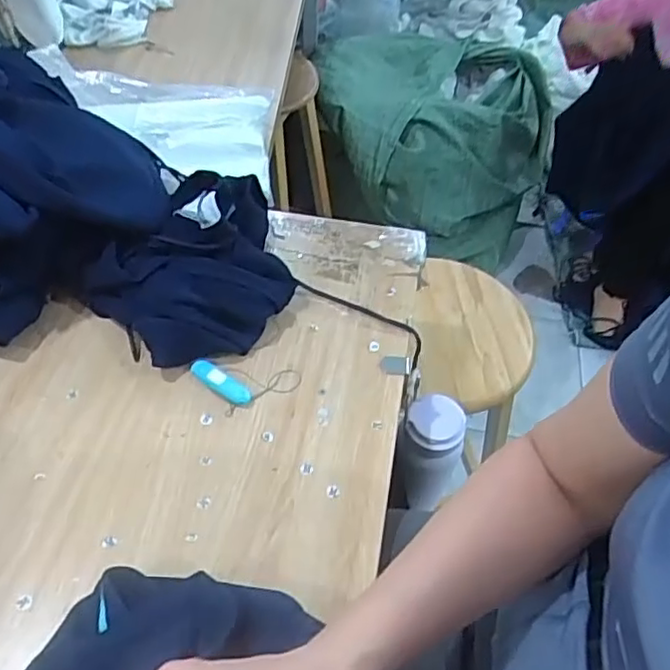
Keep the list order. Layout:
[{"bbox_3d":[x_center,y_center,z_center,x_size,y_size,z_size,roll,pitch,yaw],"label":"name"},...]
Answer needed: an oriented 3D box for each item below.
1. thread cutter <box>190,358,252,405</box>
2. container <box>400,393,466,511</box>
[{"bbox_3d":[-0.110,0.044,0.623,0.066,0.011,0.019,33,55,22],"label":"thread cutter"},{"bbox_3d":[0.110,0.137,0.759,0.068,0.137,0.077,15,50,9],"label":"container"}]

